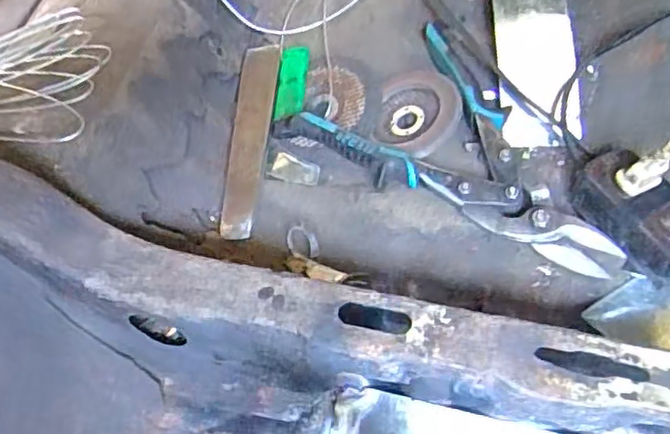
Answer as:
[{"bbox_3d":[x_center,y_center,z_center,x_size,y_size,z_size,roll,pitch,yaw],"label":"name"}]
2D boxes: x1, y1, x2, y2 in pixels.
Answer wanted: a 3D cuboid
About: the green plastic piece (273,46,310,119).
[{"bbox_3d":[-0.035,-0.107,0.510,0.024,0.010,0.066,4,72,10],"label":"green plastic piece"}]

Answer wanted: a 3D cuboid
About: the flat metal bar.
[{"bbox_3d":[-0.065,-0.065,0.498,0.033,0.008,0.178,-4,60,11],"label":"flat metal bar"}]

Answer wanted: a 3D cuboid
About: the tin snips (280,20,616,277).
[{"bbox_3d":[0.096,-0.063,0.464,0.253,0.044,0.137,27,57,26],"label":"tin snips"}]

